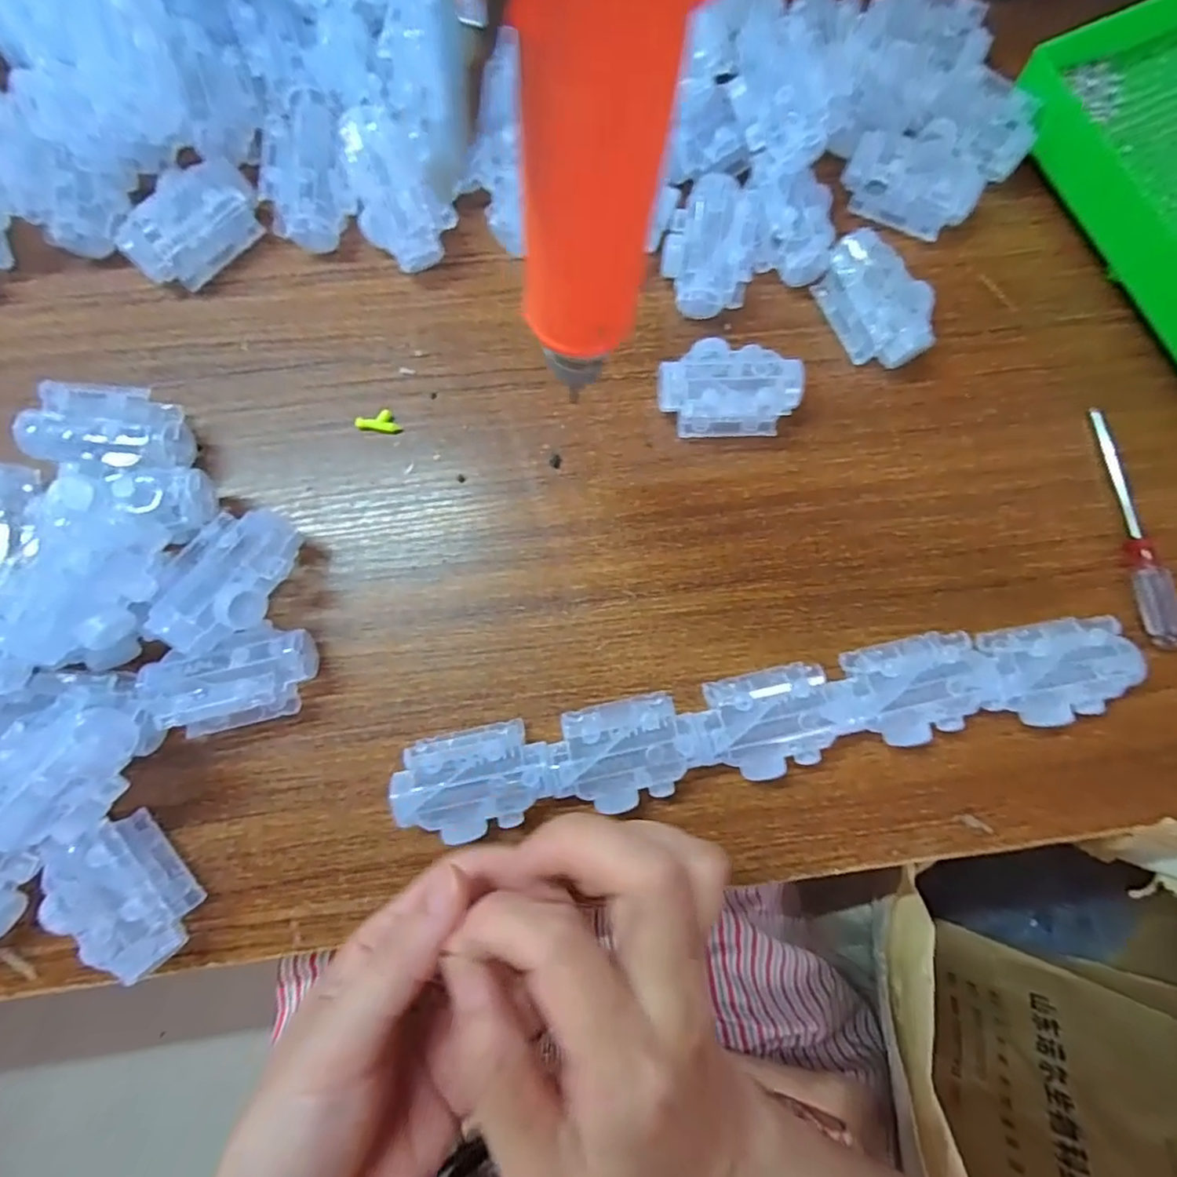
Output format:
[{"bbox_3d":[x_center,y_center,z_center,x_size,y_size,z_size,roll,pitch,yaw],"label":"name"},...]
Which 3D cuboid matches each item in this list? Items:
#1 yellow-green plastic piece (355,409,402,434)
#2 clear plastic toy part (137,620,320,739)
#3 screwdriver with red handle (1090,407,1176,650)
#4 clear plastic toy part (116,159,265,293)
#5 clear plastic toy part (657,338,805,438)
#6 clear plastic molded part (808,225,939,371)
[{"bbox_3d":[-0.108,-0.087,0.305,0.022,0.004,0.012,5,81,-2],"label":"yellow-green plastic piece"},{"bbox_3d":[-0.161,0.042,0.270,0.066,0.032,0.041,-15,82,-5],"label":"clear plastic toy part"},{"bbox_3d":[0.283,-0.033,0.306,0.012,0.016,0.128,-8,82,-4],"label":"screwdriver with red handle"},{"bbox_3d":[-0.206,-0.190,0.307,0.069,0.028,0.042,-42,85,-8],"label":"clear plastic toy part"},{"bbox_3d":[0.071,-0.105,0.304,0.069,0.028,0.046,-1,82,-3],"label":"clear plastic toy part"},{"bbox_3d":[0.152,-0.153,0.314,0.041,0.027,0.070,-33,84,-7],"label":"clear plastic molded part"}]

